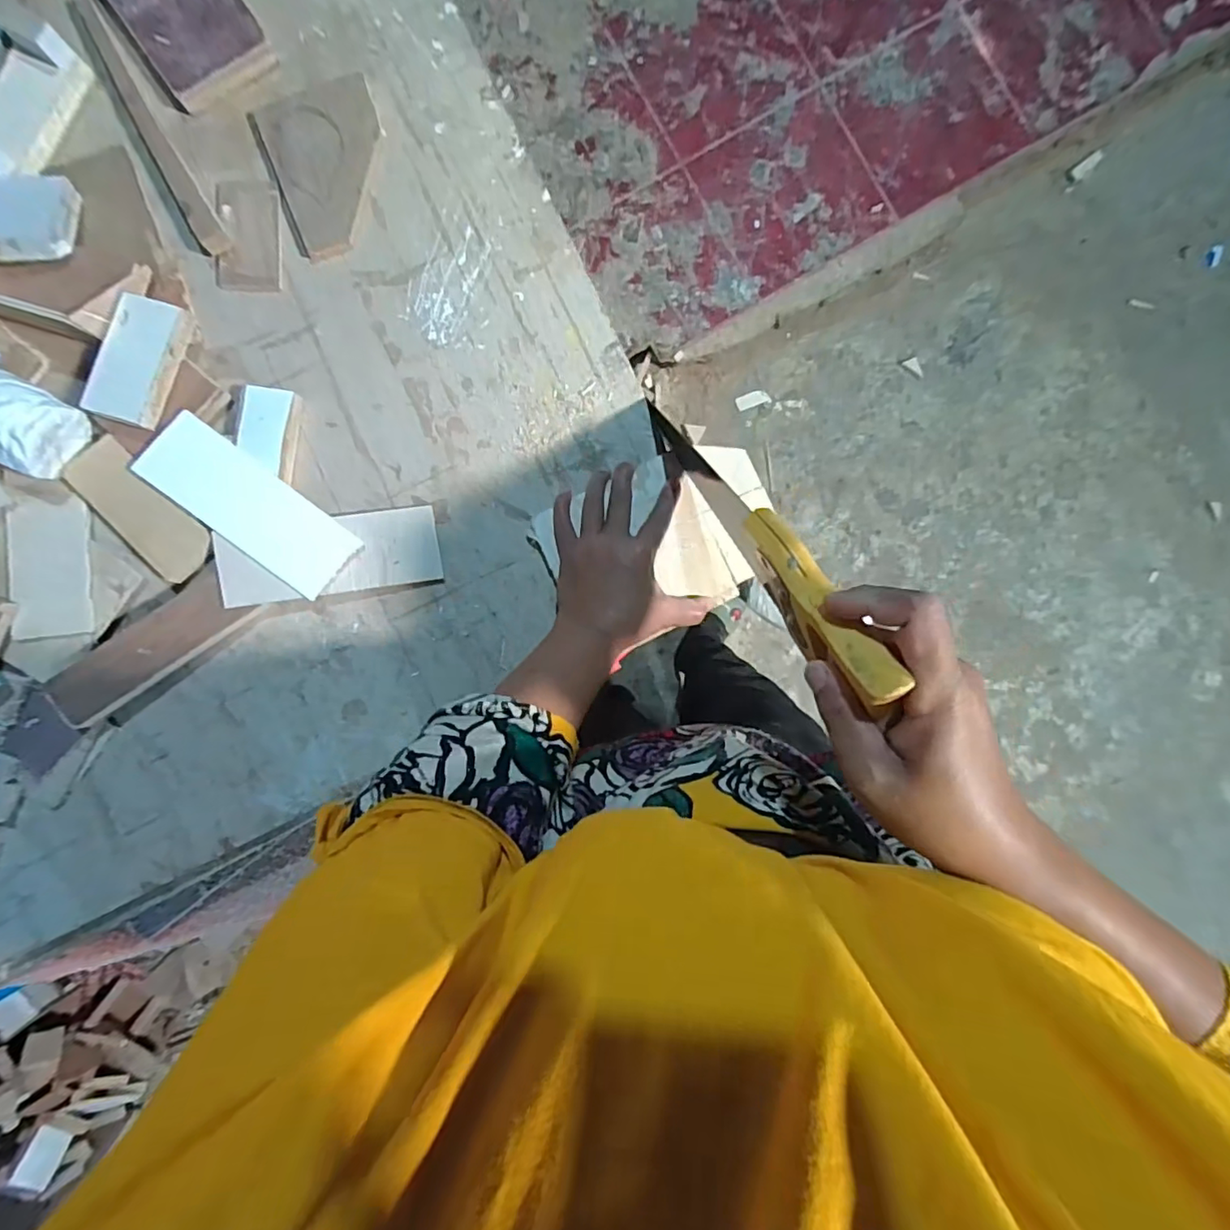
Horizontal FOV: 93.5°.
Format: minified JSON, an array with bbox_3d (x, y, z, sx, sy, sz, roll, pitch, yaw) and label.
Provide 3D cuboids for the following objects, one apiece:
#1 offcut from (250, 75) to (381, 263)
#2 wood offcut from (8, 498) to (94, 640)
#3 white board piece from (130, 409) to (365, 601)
[{"bbox_3d":[-0.240,-0.383,0.496,0.097,0.008,0.127,-21,91,-1],"label":"offcut"},{"bbox_3d":[-0.472,-0.039,0.480,0.061,0.008,0.114,-7,91,-1],"label":"wood offcut"},{"bbox_3d":[-0.301,-0.089,0.477,0.173,0.008,0.065,38,85,-6],"label":"white board piece"}]

